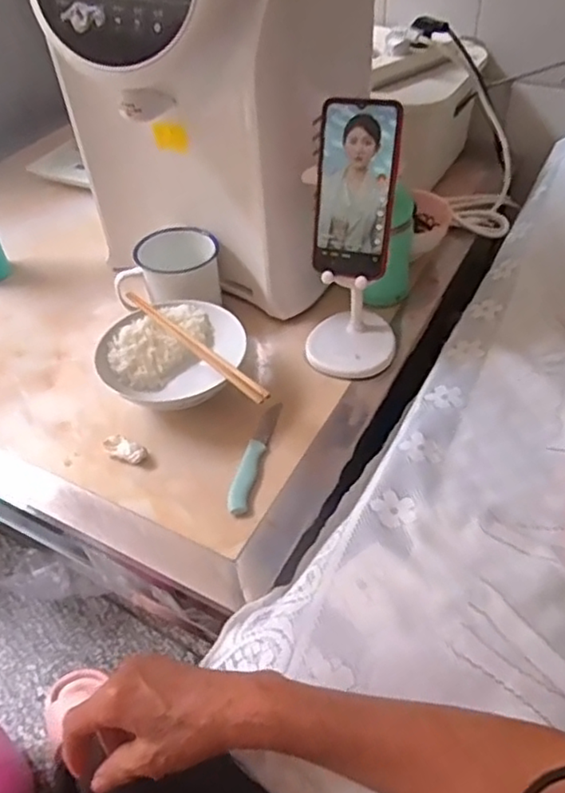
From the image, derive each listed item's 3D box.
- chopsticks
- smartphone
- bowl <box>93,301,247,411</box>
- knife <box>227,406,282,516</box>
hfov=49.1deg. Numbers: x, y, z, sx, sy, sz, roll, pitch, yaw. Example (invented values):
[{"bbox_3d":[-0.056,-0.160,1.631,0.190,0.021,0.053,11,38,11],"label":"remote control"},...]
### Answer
[{"bbox_3d":[-0.092,-0.056,0.631,0.016,0.012,0.223,-33,52,-26],"label":"chopsticks"},{"bbox_3d":[0.070,-0.196,0.595,0.084,0.161,0.006,11,26,21],"label":"smartphone"},{"bbox_3d":[-0.115,-0.036,0.656,0.146,0.058,0.134,-4,46,4],"label":"bowl"},{"bbox_3d":[-0.027,0.053,0.603,0.019,0.013,0.141,6,47,13],"label":"knife"}]

